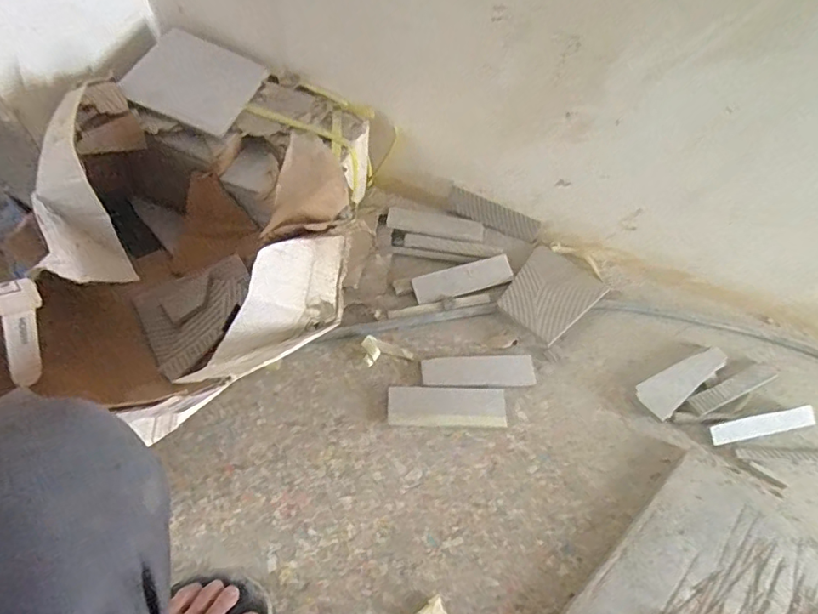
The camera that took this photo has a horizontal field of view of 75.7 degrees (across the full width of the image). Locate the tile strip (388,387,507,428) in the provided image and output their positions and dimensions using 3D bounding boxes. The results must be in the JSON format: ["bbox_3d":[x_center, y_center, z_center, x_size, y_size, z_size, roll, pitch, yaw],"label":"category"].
[{"bbox_3d":[0.048,0.127,0.670,0.146,0.009,0.049,3,58,-2],"label":"tile strip"}]

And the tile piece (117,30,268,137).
[{"bbox_3d":[-0.290,-0.307,0.714,0.150,0.010,0.149,20,59,-3],"label":"tile piece"}]

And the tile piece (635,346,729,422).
[{"bbox_3d":[0.366,0.095,0.703,0.149,0.017,0.049,-29,64,-20],"label":"tile piece"}]

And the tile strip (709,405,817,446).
[{"bbox_3d":[0.454,0.152,0.676,0.143,0.011,0.026,-9,59,-9],"label":"tile strip"}]

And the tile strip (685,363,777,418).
[{"bbox_3d":[0.430,0.107,0.697,0.144,0.006,0.025,-21,62,-16],"label":"tile strip"}]

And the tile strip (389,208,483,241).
[{"bbox_3d":[0.040,-0.128,0.820,0.149,0.011,0.041,8,58,1],"label":"tile strip"}]

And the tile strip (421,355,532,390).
[{"bbox_3d":[0.091,0.086,0.694,0.146,0.008,0.046,-1,58,-4],"label":"tile strip"}]

